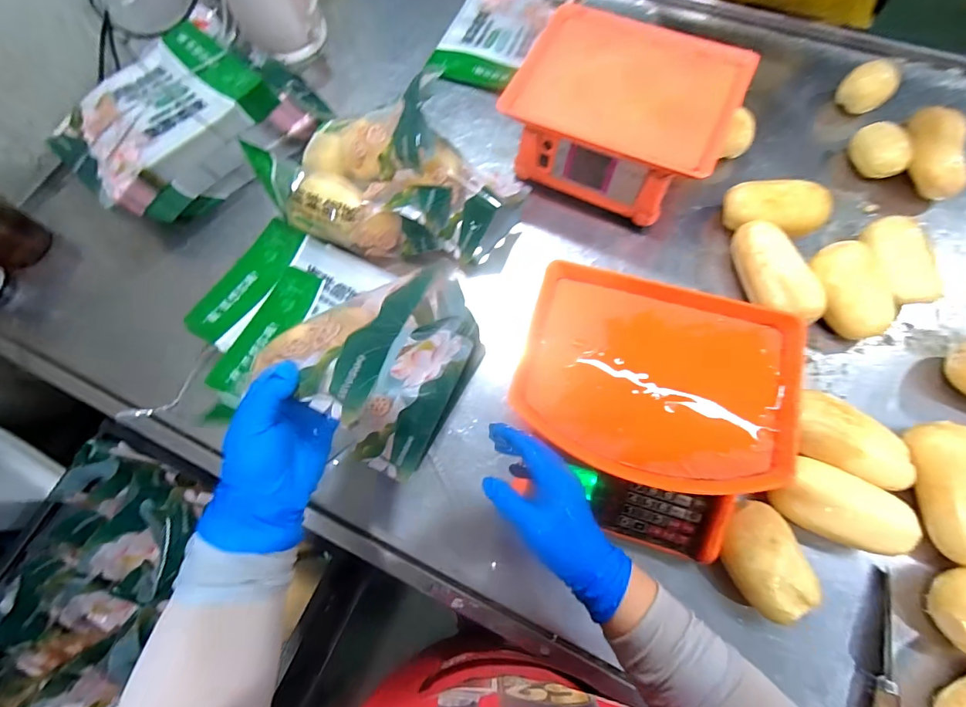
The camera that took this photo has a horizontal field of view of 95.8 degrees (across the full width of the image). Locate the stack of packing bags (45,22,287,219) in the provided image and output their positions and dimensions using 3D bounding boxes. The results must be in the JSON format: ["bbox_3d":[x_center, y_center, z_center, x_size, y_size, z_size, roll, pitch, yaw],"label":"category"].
[{"bbox_3d":[-0.494,-0.355,0.702,0.225,0.113,0.295,39,76,16],"label":"stack of packing bags"}]

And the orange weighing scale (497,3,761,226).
[{"bbox_3d":[0.204,-0.358,0.669,0.291,0.131,0.250,25,73,12],"label":"orange weighing scale"}]

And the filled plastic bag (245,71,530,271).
[{"bbox_3d":[-0.119,-0.243,0.630,0.351,0.157,0.178,5,70,5],"label":"filled plastic bag"}]

